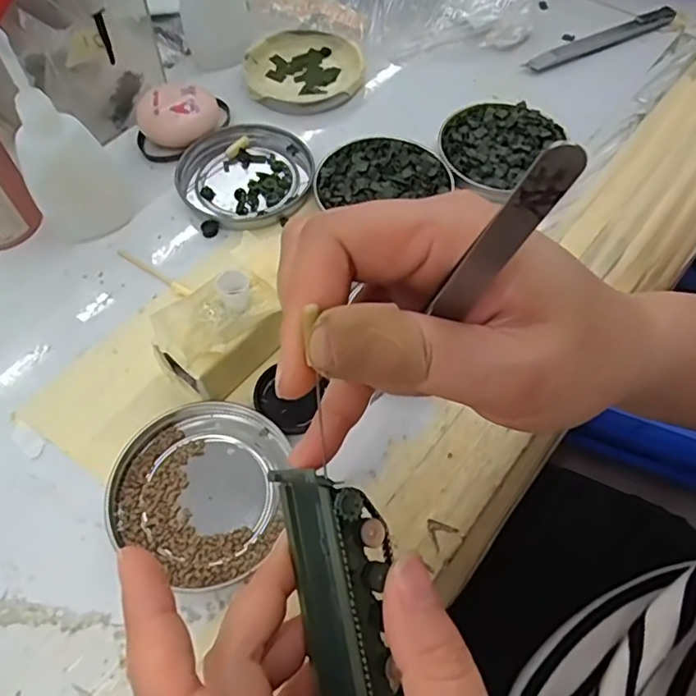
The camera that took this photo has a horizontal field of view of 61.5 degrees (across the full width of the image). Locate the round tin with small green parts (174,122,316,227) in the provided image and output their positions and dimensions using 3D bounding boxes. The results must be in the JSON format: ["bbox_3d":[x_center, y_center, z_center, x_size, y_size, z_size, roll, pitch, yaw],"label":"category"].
[{"bbox_3d":[-0.060,-0.104,0.349,0.079,0.011,0.075,0,60,1],"label":"round tin with small green parts"}]

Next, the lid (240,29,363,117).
[{"bbox_3d":[-0.030,-0.188,0.397,0.078,0.013,0.070,0,60,1],"label":"lid"}]

